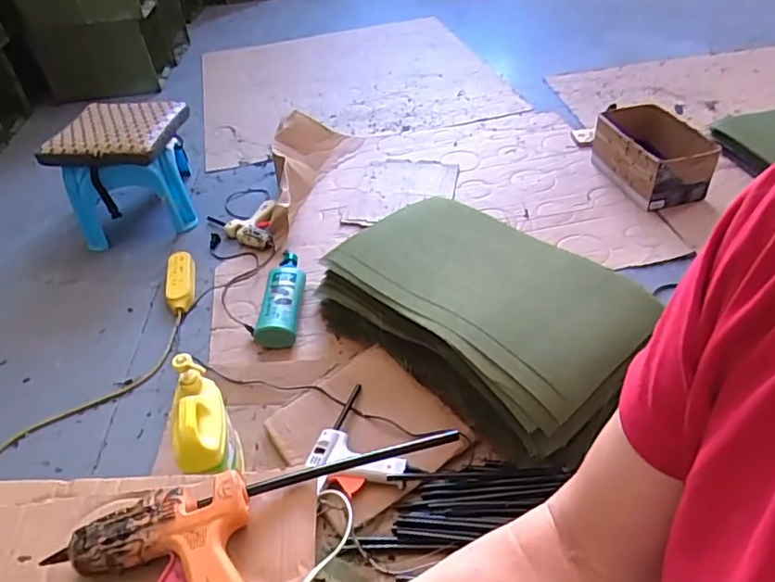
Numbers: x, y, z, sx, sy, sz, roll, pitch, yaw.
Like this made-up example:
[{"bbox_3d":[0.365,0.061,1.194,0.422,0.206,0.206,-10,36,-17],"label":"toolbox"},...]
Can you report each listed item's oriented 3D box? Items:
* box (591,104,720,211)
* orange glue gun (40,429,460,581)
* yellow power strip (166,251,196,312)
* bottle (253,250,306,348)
[{"bbox_3d":[0.686,-0.356,1.493,0.186,0.144,0.297,-16,44,-10],"label":"box"},{"bbox_3d":[-0.111,0.222,0.531,0.393,0.048,0.158,-11,42,-5],"label":"orange glue gun"},{"bbox_3d":[-0.489,-0.027,1.349,0.064,0.031,0.198,-12,43,-6],"label":"yellow power strip"},{"bbox_3d":[-0.228,-0.001,1.274,0.081,0.057,0.297,-1,43,6],"label":"bottle"}]

